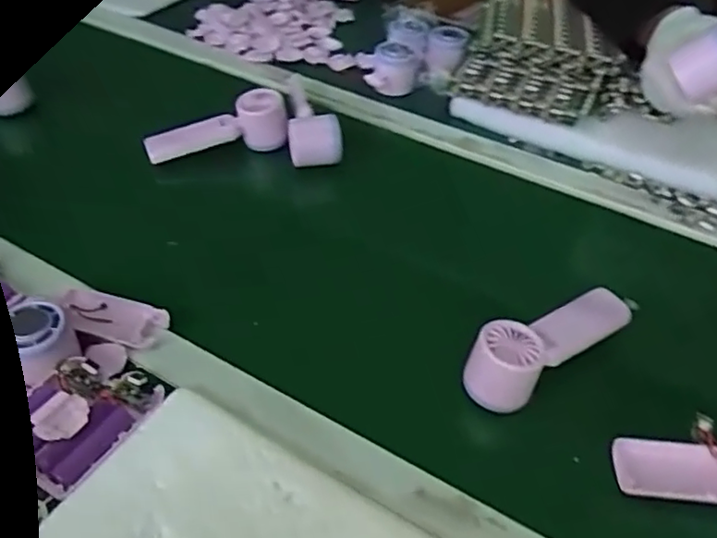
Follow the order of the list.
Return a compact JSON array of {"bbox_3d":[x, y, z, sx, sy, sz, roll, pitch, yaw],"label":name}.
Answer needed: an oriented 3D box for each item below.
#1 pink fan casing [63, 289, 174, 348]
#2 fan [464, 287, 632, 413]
[{"bbox_3d":[-0.215,0.040,0.561,0.088,0.022,0.041,11,46,9],"label":"pink fan casing"},{"bbox_3d":[0.166,0.057,0.551,0.168,0.047,0.053,-26,51,-25],"label":"fan"}]

